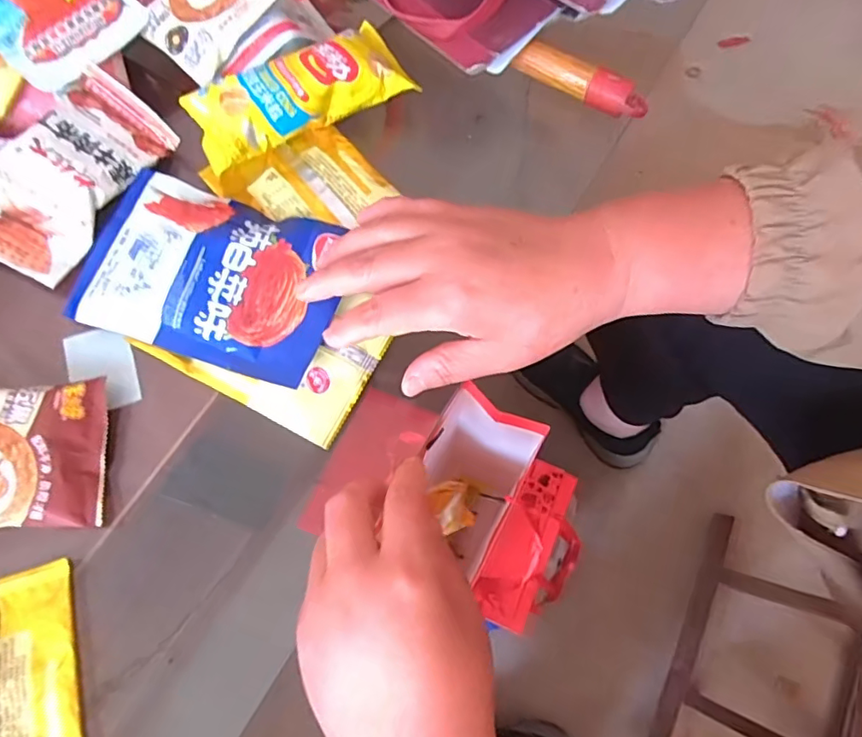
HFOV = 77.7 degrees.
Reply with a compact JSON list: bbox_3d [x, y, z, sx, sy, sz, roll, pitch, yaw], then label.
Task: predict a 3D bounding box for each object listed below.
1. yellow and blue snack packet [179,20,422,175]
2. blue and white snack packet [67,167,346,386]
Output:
[{"bbox_3d":[-0.095,-0.200,0.385,0.156,0.040,0.065,-32,74,-10],"label":"yellow and blue snack packet"},{"bbox_3d":[-0.146,-0.065,0.353,0.176,0.021,0.114,18,72,7],"label":"blue and white snack packet"}]

